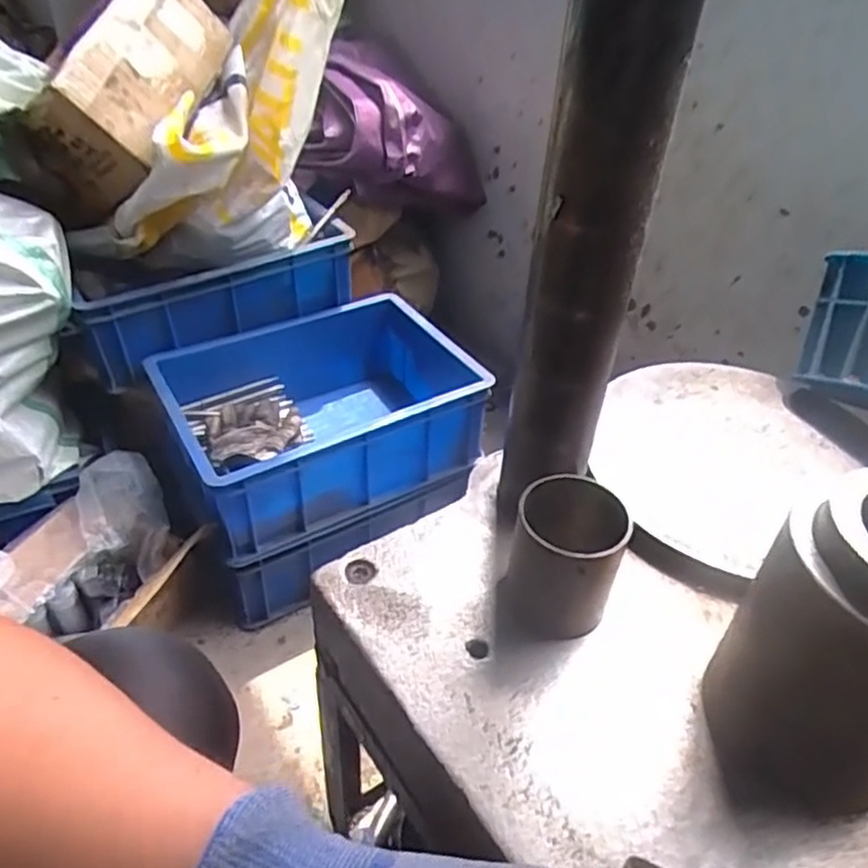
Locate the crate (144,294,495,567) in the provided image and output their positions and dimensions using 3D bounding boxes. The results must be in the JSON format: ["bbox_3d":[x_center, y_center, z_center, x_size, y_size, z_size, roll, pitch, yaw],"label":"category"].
[{"bbox_3d":[-0.154,-0.032,1.018,0.420,0.149,0.296,-19,45,-25],"label":"crate"}]

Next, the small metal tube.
[{"bbox_3d":[0.086,0.085,0.468,0.079,0.084,0.075,5,40,1],"label":"small metal tube"}]

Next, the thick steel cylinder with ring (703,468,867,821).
[{"bbox_3d":[0.217,0.113,0.370,0.097,0.168,0.105,2,40,-2],"label":"thick steel cylinder with ring"}]

